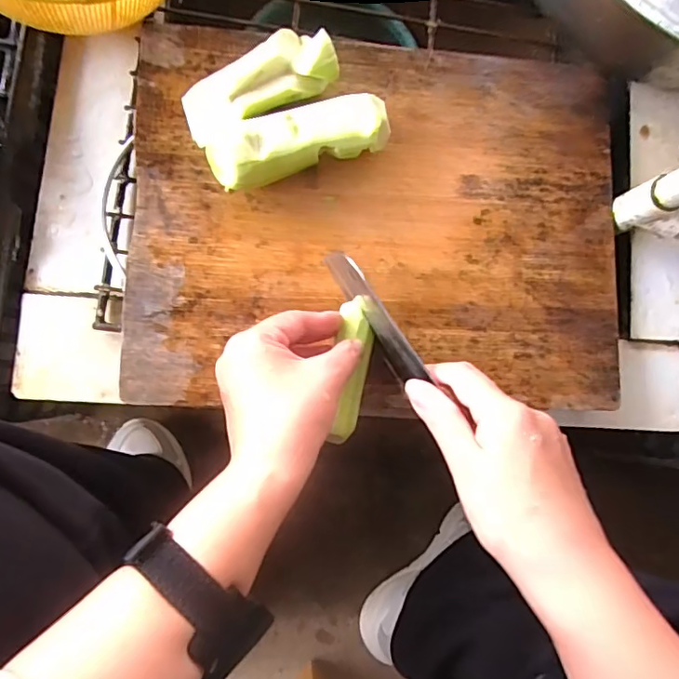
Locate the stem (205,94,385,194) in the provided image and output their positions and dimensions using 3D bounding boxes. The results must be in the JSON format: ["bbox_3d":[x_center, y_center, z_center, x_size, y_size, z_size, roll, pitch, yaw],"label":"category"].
[{"bbox_3d":[-0.032,-0.150,0.401,0.132,0.045,0.049,-19,90,-8],"label":"stem"}]

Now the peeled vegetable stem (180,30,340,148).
[{"bbox_3d":[-0.062,-0.193,0.403,0.117,0.041,0.045,-28,91,-8],"label":"peeled vegetable stem"}]

